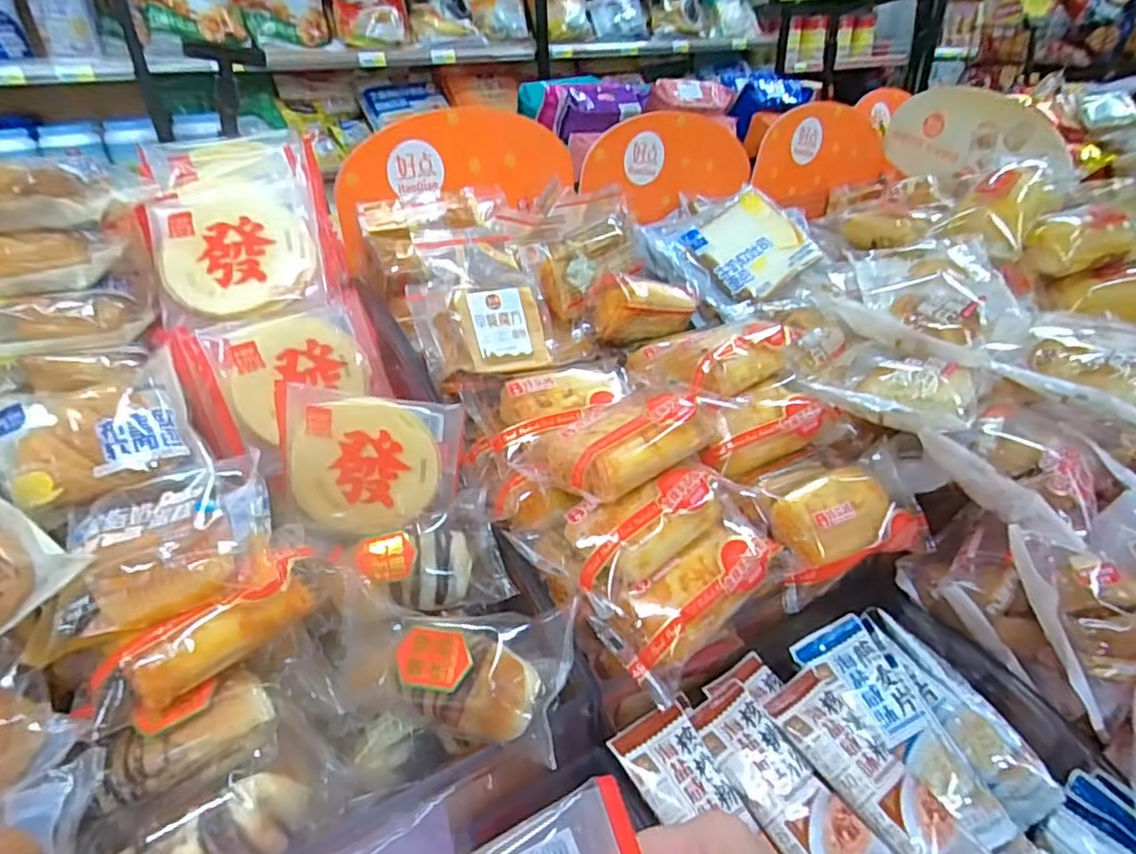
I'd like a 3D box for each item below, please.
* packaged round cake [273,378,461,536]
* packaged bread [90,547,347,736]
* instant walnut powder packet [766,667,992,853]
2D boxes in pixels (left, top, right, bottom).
[{"bbox_3d":[-0.154,0.031,0.494,0.135,0.112,0.015,7,12,-6],"label":"packaged round cake"},{"bbox_3d":[-0.203,0.119,0.385,0.037,0.041,0.145,18,37,29],"label":"packaged bread"},{"bbox_3d":[0.208,0.237,0.424,0.053,0.016,0.161,-21,49,-29],"label":"instant walnut powder packet"}]

